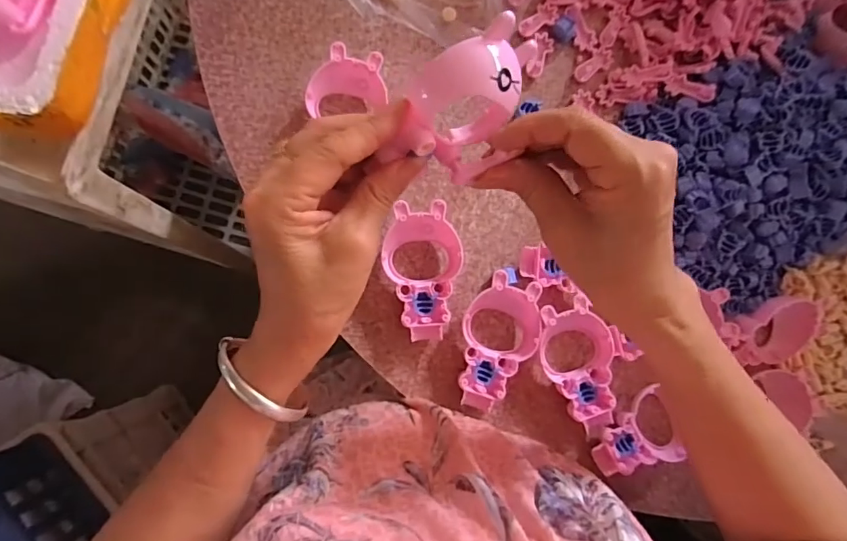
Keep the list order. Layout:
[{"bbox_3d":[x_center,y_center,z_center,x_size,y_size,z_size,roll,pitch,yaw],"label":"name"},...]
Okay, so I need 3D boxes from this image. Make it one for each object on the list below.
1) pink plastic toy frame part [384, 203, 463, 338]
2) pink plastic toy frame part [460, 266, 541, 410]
[{"bbox_3d":[-0.001,0.001,0.375,0.058,0.023,0.103,-3,86,-6],"label":"pink plastic toy frame part"},{"bbox_3d":[0.055,0.056,0.380,0.057,0.025,0.103,18,84,-5],"label":"pink plastic toy frame part"}]

